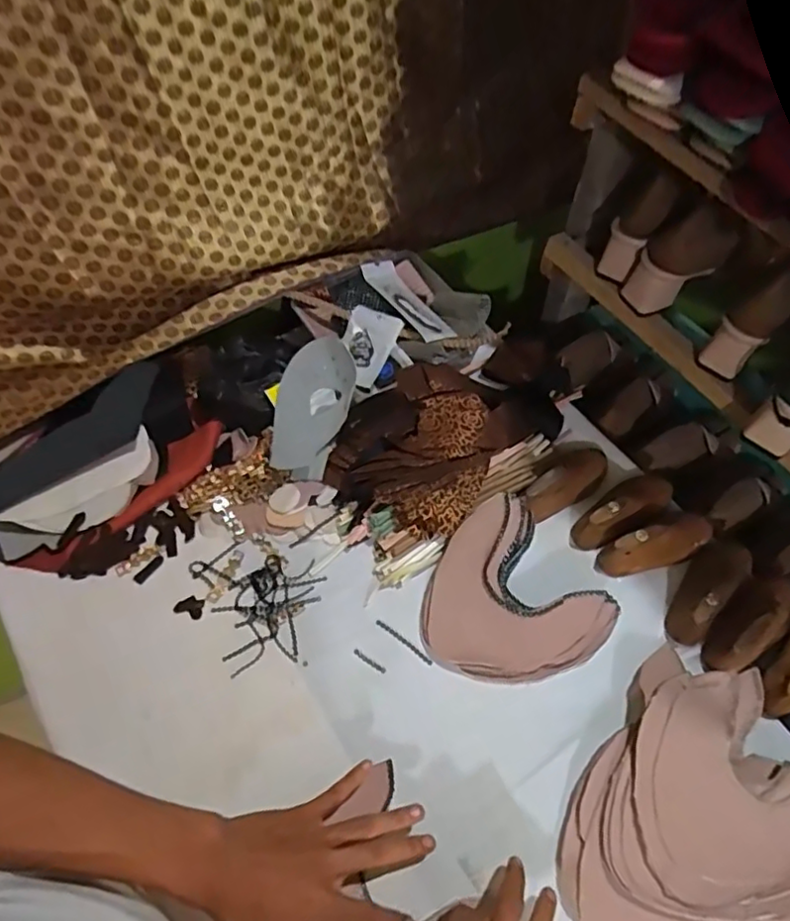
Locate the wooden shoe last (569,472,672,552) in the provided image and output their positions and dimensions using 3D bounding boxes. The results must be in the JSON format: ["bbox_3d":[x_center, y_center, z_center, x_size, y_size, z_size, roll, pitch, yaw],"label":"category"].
[{"bbox_3d":[0.263,0.051,0.680,0.135,0.058,0.051,-31,63,-19],"label":"wooden shoe last"}]

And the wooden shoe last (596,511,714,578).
[{"bbox_3d":[0.290,0.085,0.657,0.137,0.056,0.049,-18,59,-12],"label":"wooden shoe last"}]

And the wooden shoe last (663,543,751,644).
[{"bbox_3d":[0.332,0.131,0.631,0.051,0.049,0.138,37,64,21],"label":"wooden shoe last"}]

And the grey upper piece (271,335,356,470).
[{"bbox_3d":[-0.095,-0.066,0.707,0.082,0.016,0.164,13,78,-2],"label":"grey upper piece"}]

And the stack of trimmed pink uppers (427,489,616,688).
[{"bbox_3d":[0.114,0.142,0.615,0.176,0.060,0.173,-30,62,-19],"label":"stack of trimmed pink uppers"}]

